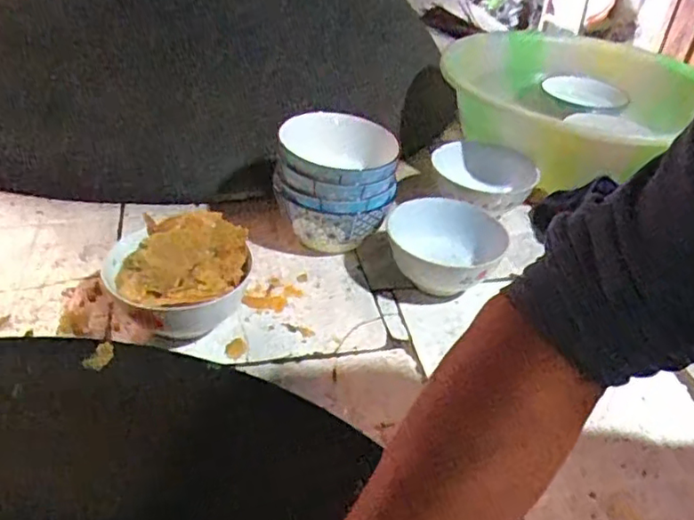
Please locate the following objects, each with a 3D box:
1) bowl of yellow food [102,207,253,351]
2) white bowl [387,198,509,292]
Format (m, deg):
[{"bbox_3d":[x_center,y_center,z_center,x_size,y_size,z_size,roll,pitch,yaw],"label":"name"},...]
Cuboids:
[{"bbox_3d":[-0.149,0.023,0.552,0.122,0.075,0.122,4,36,-3],"label":"bowl of yellow food"},{"bbox_3d":[0.100,-0.006,0.636,0.108,0.066,0.125,0,36,-8],"label":"white bowl"}]

